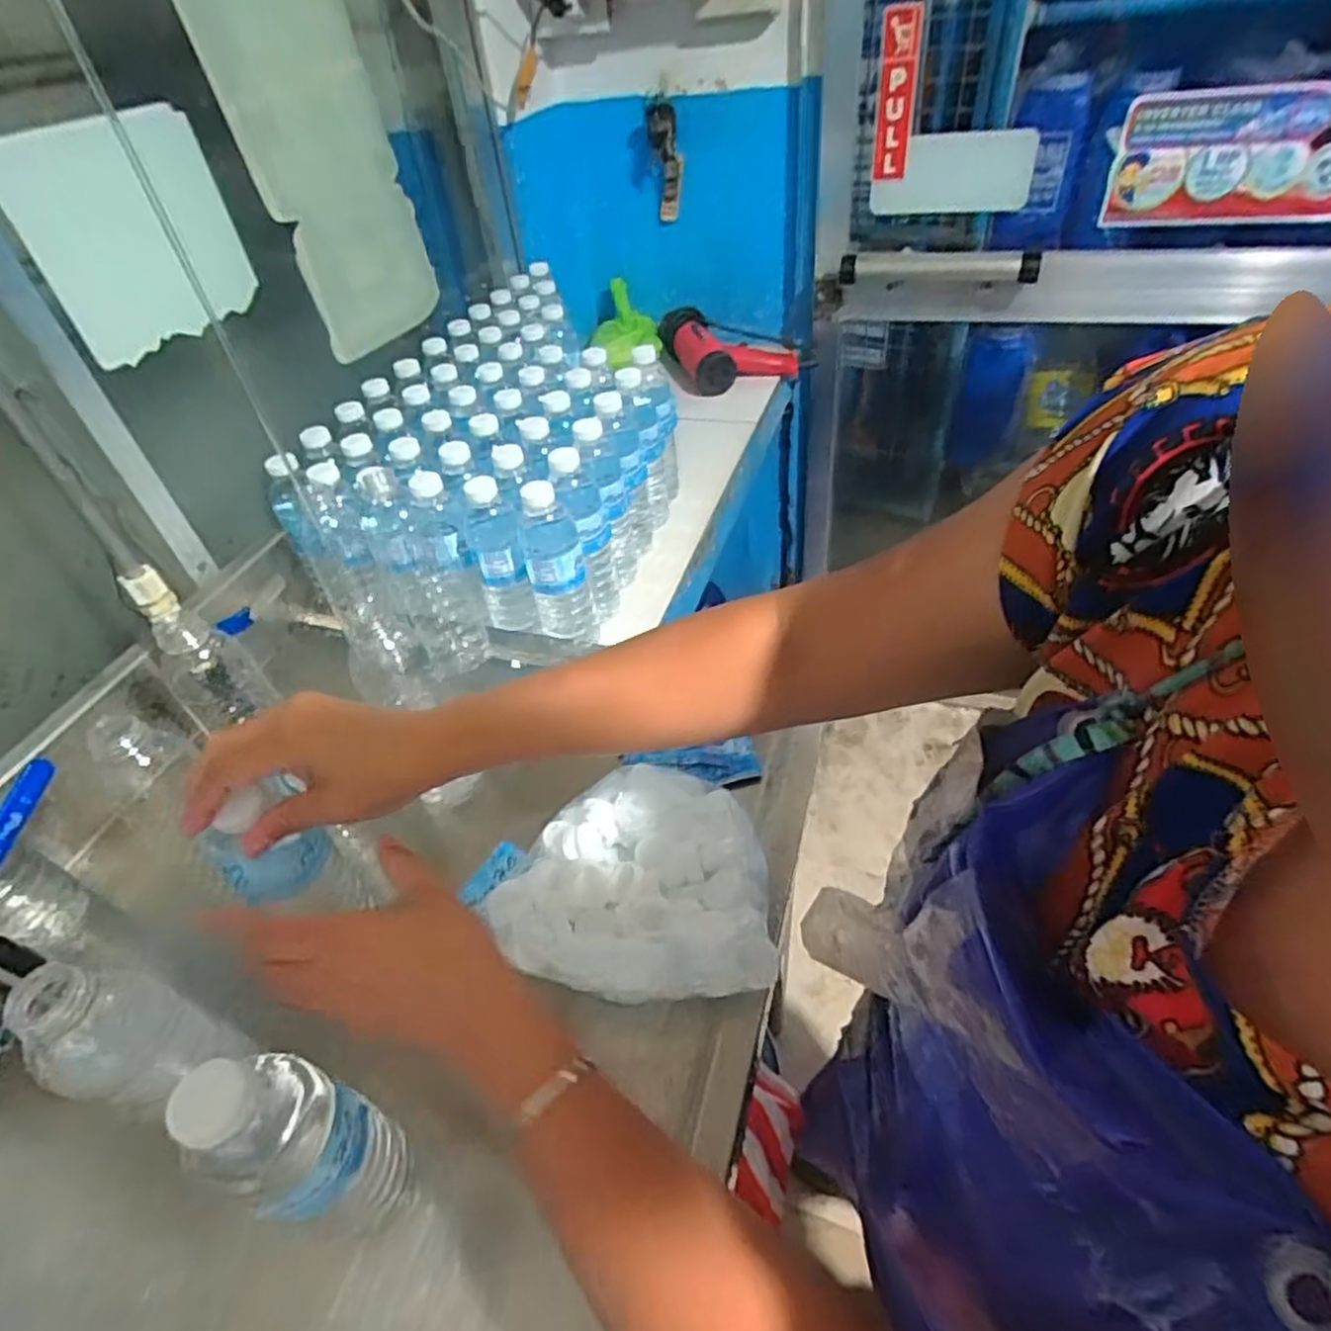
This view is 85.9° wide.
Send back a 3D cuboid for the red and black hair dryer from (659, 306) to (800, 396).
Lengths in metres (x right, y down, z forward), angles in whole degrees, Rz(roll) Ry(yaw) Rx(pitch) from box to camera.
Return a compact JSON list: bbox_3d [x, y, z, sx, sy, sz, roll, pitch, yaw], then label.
[{"bbox_3d":[0.108,-0.587,1.309,0.201,0.078,0.247,-11,60,-23],"label":"red and black hair dryer"}]

